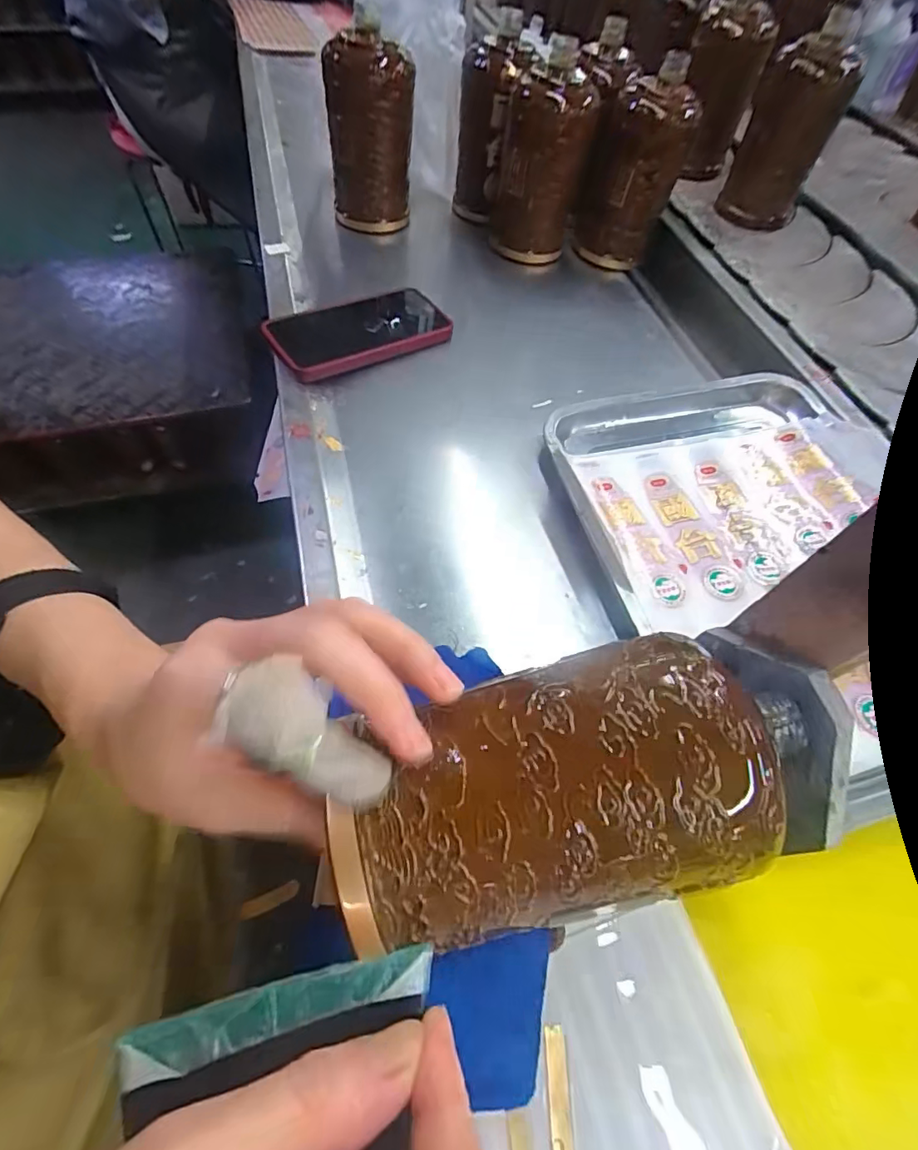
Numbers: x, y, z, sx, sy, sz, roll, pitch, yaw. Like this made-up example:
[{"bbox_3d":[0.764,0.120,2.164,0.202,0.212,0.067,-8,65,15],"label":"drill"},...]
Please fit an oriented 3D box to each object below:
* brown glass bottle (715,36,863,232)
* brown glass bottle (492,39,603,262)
[{"bbox_3d":[0.384,-0.513,0.607,0.094,0.155,0.103,25,60,11],"label":"brown glass bottle"},{"bbox_3d":[0.092,-0.456,0.575,0.096,0.186,0.094,8,58,1],"label":"brown glass bottle"}]

